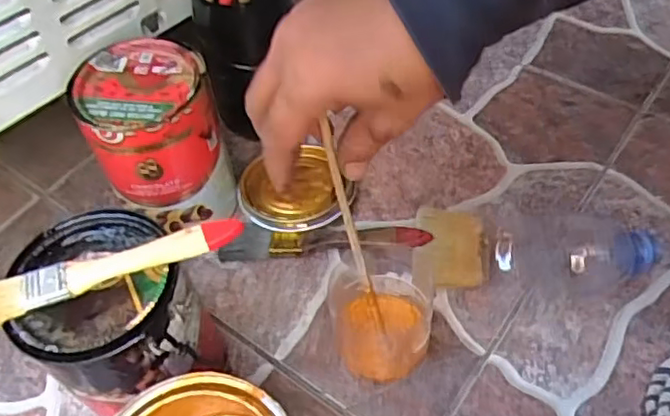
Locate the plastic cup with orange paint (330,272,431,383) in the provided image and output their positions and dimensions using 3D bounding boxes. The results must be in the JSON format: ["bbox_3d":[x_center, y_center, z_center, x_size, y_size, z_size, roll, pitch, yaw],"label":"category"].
[{"bbox_3d":[0.029,0.082,0.450,0.076,0.058,0.072,17,52,14],"label":"plastic cup with orange paint"}]

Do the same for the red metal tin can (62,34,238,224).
[{"bbox_3d":[-0.141,-0.054,0.493,0.093,0.114,0.092,0,50,0],"label":"red metal tin can"}]

